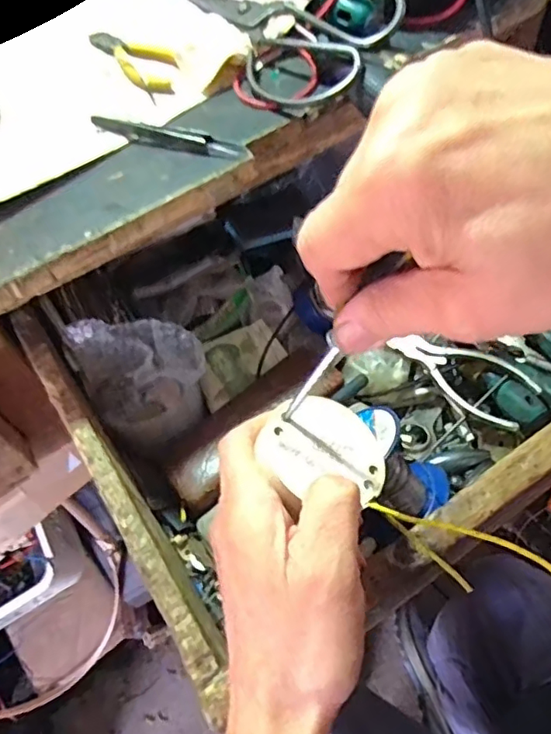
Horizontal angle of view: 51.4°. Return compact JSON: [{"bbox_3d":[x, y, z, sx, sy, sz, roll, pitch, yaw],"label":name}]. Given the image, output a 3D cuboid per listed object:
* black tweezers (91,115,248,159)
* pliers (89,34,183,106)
[{"bbox_3d":[-0.067,-0.143,0.356,0.099,0.011,0.012,14,59,14],"label":"black tweezers"},{"bbox_3d":[-0.097,-0.223,0.412,0.037,0.009,0.099,-33,60,-16],"label":"pliers"}]

